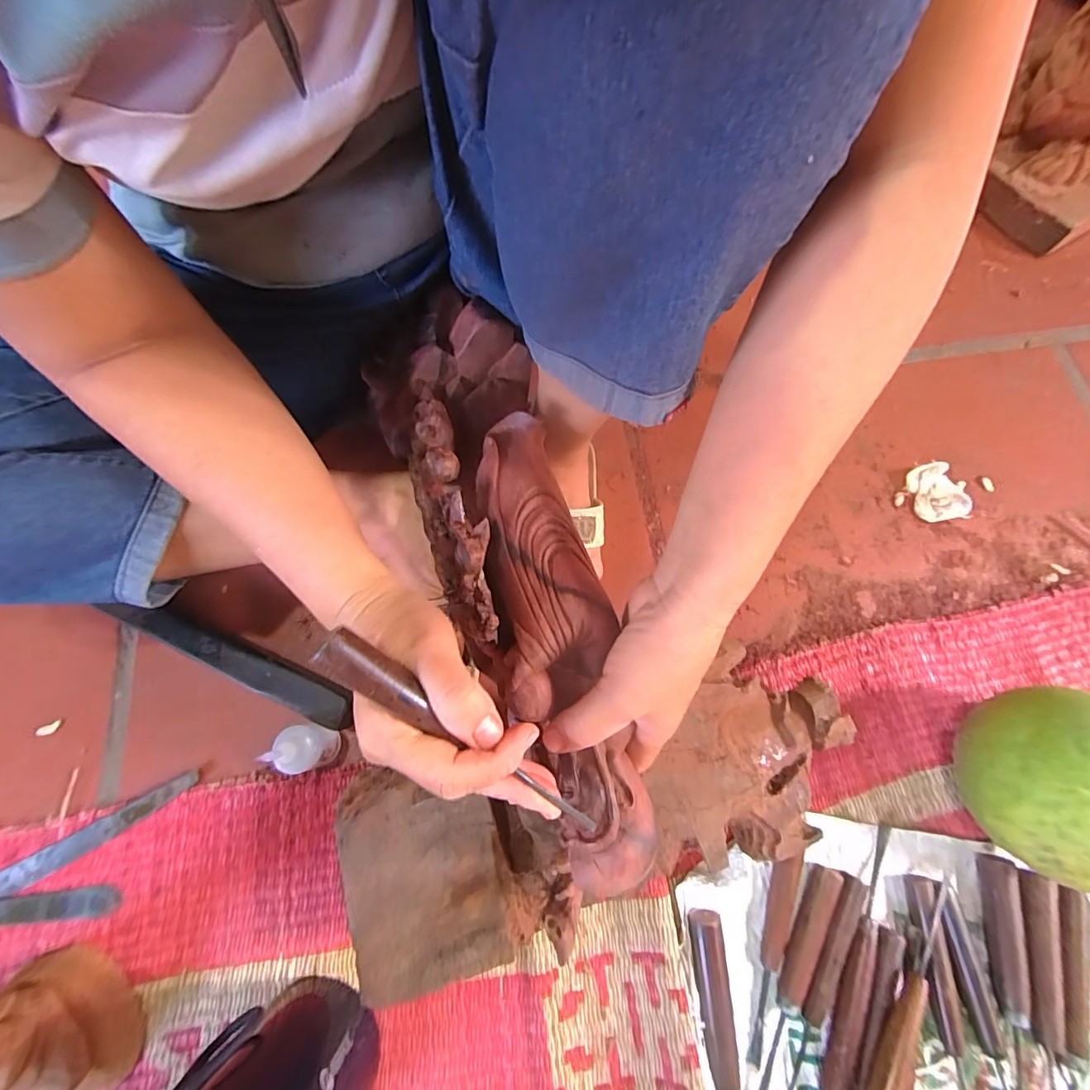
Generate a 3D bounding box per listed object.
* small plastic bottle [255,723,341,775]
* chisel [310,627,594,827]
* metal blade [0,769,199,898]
[{"bbox_3d":[-0.192,0.161,0.381,0.028,0.084,0.035,3,71,2],"label":"small plastic bottle"},{"bbox_3d":[-0.034,0.092,0.224,0.163,0.012,0.017,43,75,-18],"label":"chisel"},{"bbox_3d":[-0.369,0.238,0.396,0.164,0.009,0.022,-27,84,-11],"label":"metal blade"}]

